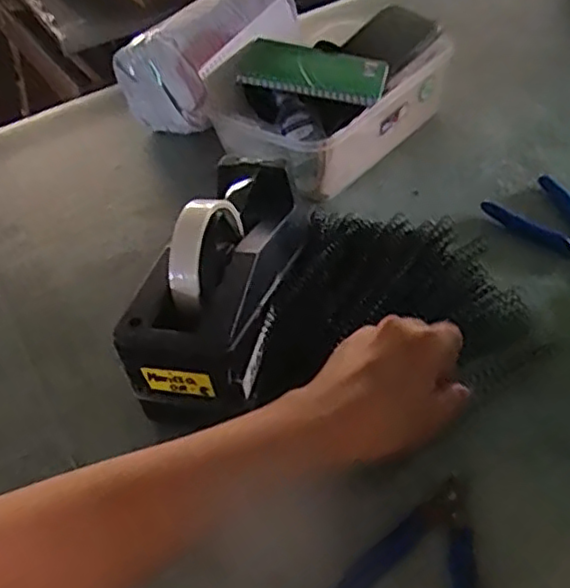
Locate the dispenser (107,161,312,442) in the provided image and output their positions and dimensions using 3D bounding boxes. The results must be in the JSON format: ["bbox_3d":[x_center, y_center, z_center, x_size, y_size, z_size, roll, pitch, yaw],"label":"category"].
[{"bbox_3d":[-0.038,-0.019,0.461,0.080,0.094,0.201,6,48,15],"label":"dispenser"}]

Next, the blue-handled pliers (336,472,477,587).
[{"bbox_3d":[0.076,0.150,0.362,0.083,0.014,0.107,16,51,23],"label":"blue-handled pliers"}]

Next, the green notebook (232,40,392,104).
[{"bbox_3d":[0.024,-0.211,0.625,0.140,0.009,0.089,11,44,8],"label":"green notebook"}]

